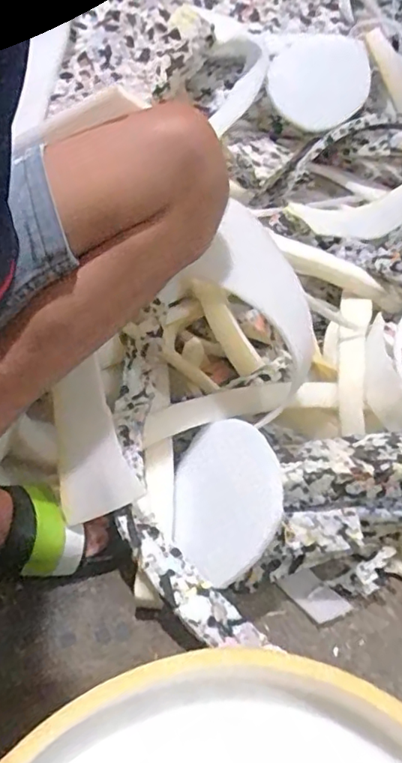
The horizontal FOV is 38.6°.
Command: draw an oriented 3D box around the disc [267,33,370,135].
[{"bbox_3d":[0.181,-0.463,0.876,0.147,0.024,0.164,9,77,8],"label":"disc"}]

